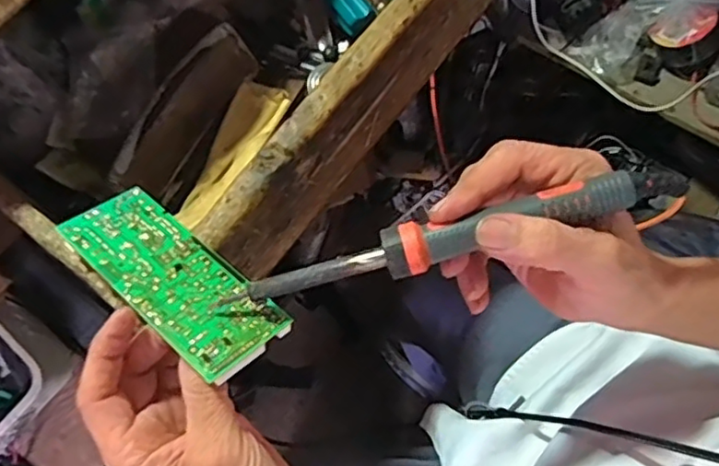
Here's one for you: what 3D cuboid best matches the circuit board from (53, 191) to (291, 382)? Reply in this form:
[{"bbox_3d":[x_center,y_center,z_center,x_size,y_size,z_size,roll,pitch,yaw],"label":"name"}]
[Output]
[{"bbox_3d":[-0.105,0.023,0.350,0.140,0.007,0.055,36,52,26],"label":"circuit board"}]

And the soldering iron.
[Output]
[{"bbox_3d":[0.040,0.005,0.311,0.231,0.017,0.023,-16,70,7],"label":"soldering iron"}]

